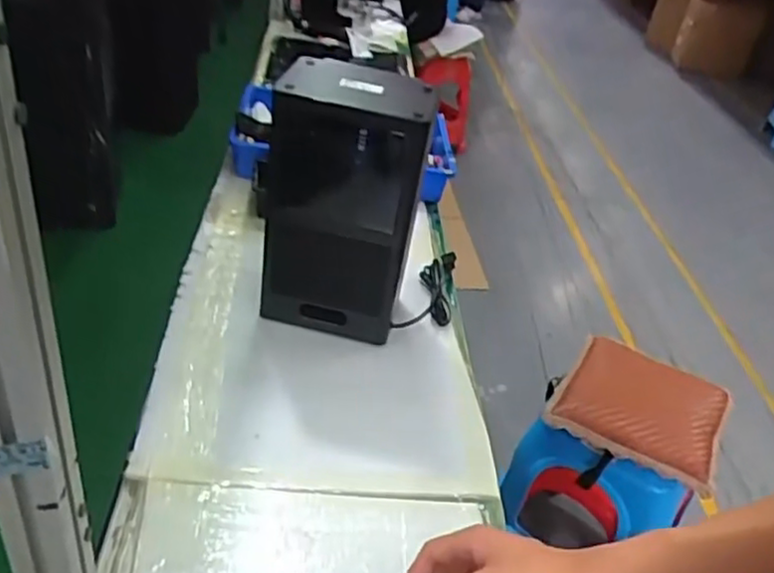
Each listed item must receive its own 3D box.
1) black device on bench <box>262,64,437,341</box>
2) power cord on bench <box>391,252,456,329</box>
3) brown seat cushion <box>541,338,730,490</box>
[{"bbox_3d":[-0.061,-0.096,0.960,0.195,0.375,0.109,13,35,7],"label":"black device on bench"},{"bbox_3d":[0.076,0.016,1.132,0.071,0.043,0.256,16,36,11],"label":"power cord on bench"},{"bbox_3d":[0.481,0.212,1.316,0.280,0.057,0.301,25,38,22],"label":"brown seat cushion"}]

